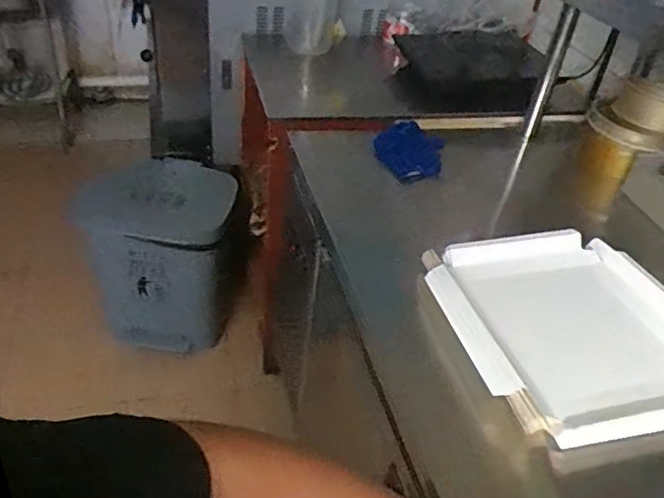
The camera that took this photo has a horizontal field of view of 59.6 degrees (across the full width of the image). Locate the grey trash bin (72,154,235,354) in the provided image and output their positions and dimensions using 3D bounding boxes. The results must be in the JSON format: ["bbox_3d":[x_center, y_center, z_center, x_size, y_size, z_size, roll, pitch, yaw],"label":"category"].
[{"bbox_3d":[-0.452,-0.008,1.620,0.402,0.505,0.309,2,38,-6],"label":"grey trash bin"}]

